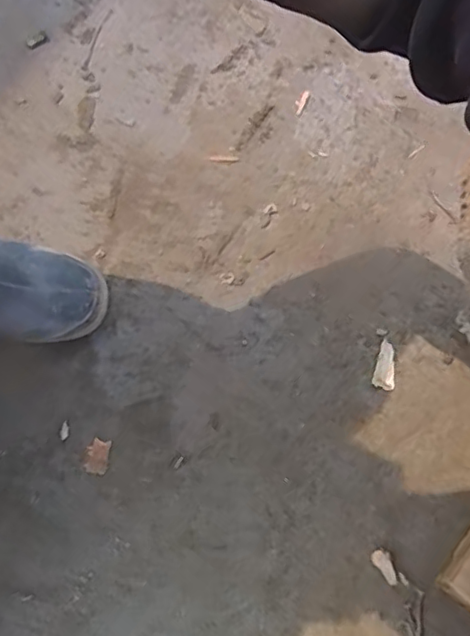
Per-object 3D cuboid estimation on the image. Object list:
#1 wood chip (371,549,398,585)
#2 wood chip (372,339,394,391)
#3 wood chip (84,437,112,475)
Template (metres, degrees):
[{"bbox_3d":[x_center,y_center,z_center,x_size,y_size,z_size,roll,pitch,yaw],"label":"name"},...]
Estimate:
[{"bbox_3d":[0.131,0.217,0.518,0.014,0.004,0.030,-26,70,-14],"label":"wood chip"},{"bbox_3d":[0.147,0.046,0.592,0.020,0.009,0.050,6,66,-1],"label":"wood chip"},{"bbox_3d":[-0.126,0.126,0.544,0.020,0.004,0.031,4,66,-2],"label":"wood chip"}]

